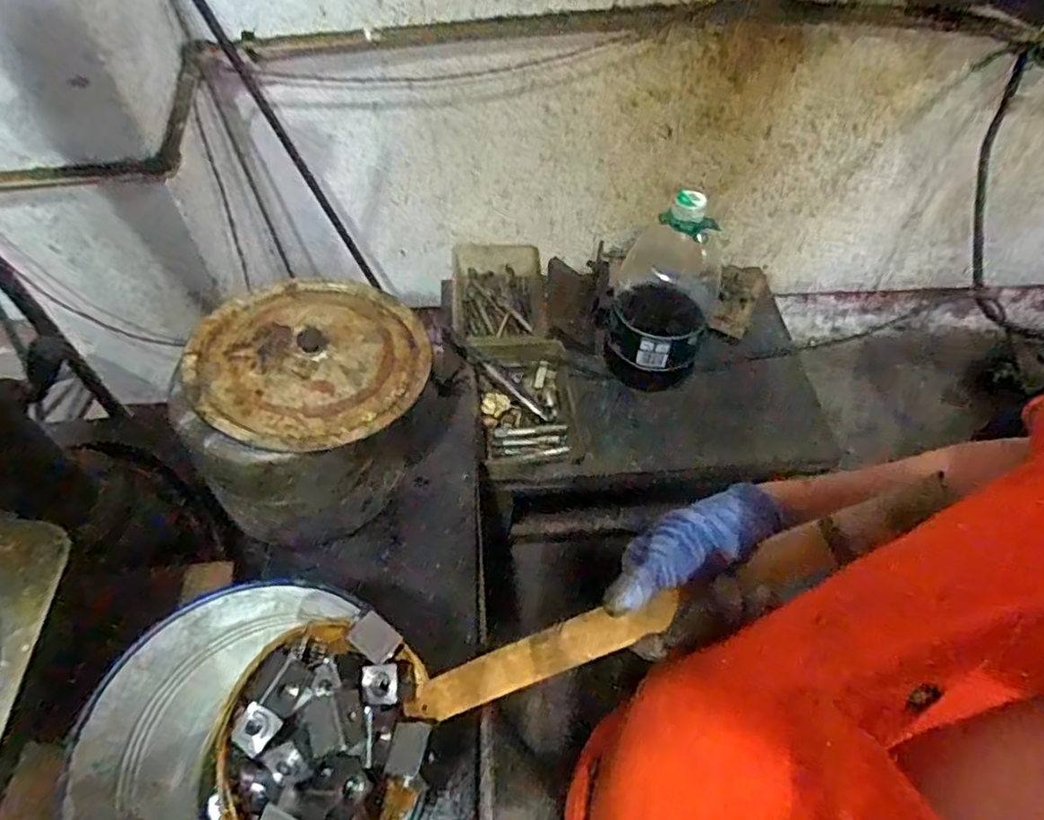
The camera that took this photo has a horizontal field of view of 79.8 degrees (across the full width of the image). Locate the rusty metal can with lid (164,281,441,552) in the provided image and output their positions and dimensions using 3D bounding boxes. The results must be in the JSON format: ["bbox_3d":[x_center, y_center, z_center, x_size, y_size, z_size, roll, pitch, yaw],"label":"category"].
[{"bbox_3d":[-0.238,-0.008,0.747,0.245,0.179,0.267,1,56,-2],"label":"rusty metal can with lid"}]

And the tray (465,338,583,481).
[{"bbox_3d":[0.008,-0.017,1.104,0.174,0.049,0.266,-6,56,-6],"label":"tray"}]

